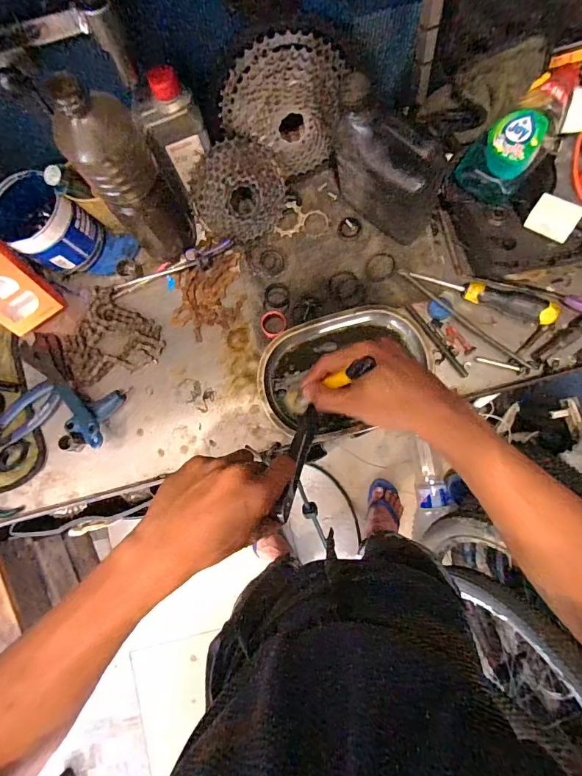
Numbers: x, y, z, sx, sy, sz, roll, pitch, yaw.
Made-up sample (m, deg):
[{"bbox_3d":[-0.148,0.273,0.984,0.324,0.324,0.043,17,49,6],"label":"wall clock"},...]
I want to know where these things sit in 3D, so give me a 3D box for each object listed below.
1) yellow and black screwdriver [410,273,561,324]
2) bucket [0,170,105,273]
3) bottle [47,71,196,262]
[{"bbox_3d":[0.251,-0.123,0.539,0.183,0.026,0.024,21,83,8],"label":"yellow and black screwdriver"},{"bbox_3d":[-0.327,-0.217,0.556,0.105,0.081,0.096,-1,81,5],"label":"bucket"},{"bbox_3d":[-0.180,-0.236,0.473,0.081,0.268,0.077,-34,80,-1],"label":"bottle"}]

